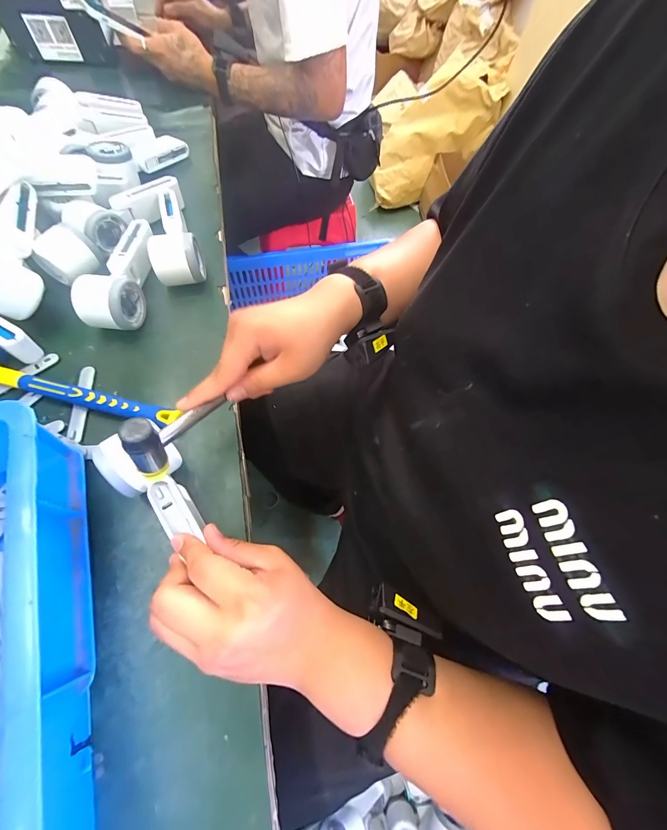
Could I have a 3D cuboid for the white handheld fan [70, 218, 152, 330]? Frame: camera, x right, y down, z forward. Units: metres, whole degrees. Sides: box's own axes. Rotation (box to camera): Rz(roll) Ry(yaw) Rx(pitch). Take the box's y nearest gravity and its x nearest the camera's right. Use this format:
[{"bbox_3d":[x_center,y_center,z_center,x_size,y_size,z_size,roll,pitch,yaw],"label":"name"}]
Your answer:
[{"bbox_3d":[-0.256,-0.176,0.406,0.054,0.058,0.168,7,65,-1],"label":"white handheld fan"}]

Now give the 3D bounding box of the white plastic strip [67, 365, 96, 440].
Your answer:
[{"bbox_3d":[-0.279,-0.013,0.356,0.017,0.005,0.093,-6,65,-6],"label":"white plastic strip"}]

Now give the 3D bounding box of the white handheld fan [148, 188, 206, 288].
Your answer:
[{"bbox_3d":[-0.221,-0.241,0.440,0.058,0.058,0.164,-20,68,-13],"label":"white handheld fan"}]

